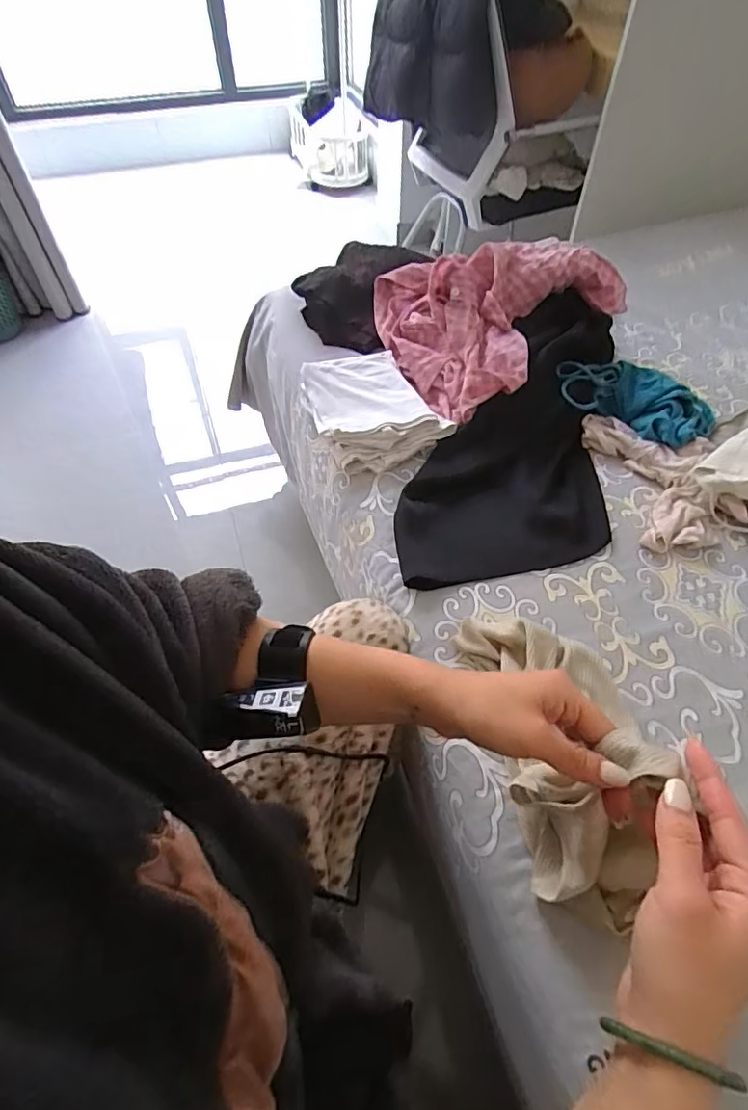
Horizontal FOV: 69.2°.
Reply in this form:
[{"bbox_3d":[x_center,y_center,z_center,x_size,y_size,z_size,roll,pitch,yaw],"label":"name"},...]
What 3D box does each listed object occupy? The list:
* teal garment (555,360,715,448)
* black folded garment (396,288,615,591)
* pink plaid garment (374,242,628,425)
[{"bbox_3d":[0.422,-0.250,0.876,0.240,0.063,0.162,31,59,21],"label":"teal garment"},{"bbox_3d":[0.238,-0.177,0.795,0.267,0.098,0.602,21,56,16],"label":"black folded garment"},{"bbox_3d":[0.208,-0.426,0.946,0.374,0.173,0.363,0,53,0],"label":"pink plaid garment"}]

